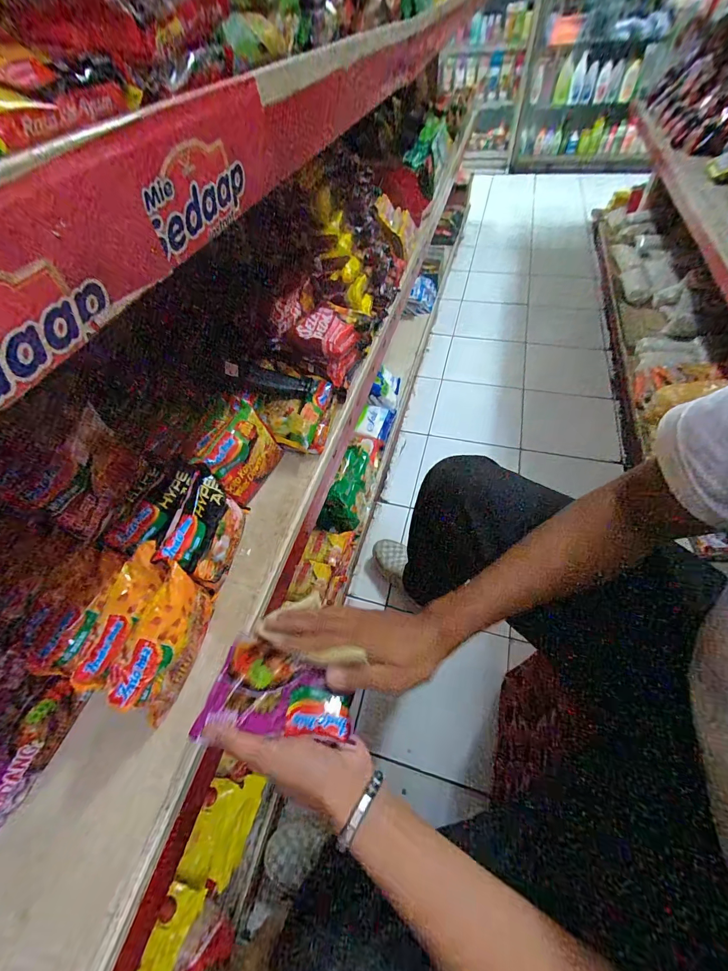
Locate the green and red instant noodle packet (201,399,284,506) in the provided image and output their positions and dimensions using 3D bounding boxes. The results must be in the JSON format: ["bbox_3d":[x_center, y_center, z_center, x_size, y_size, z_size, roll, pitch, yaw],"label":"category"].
[{"bbox_3d":[-0.172,-0.042,0.530,0.032,0.099,0.111,9,55,37],"label":"green and red instant noodle packet"}]

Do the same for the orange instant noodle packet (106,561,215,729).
[{"bbox_3d":[-0.207,0.167,0.387,0.045,0.083,0.137,11,56,13],"label":"orange instant noodle packet"}]

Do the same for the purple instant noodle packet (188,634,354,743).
[{"bbox_3d":[-0.077,0.194,0.338,0.128,0.022,0.083,7,56,10],"label":"purple instant noodle packet"}]

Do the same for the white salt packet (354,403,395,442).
[{"bbox_3d":[0.035,-0.192,1.110,0.103,0.020,0.144,24,54,-8],"label":"white salt packet"}]

